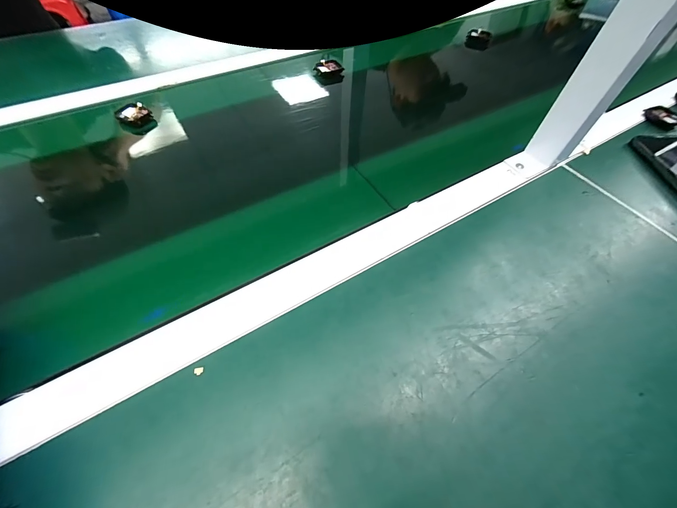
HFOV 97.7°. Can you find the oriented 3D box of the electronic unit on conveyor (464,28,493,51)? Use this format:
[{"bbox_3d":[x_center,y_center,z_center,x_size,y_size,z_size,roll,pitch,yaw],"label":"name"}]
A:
[{"bbox_3d":[0.298,-0.457,0.630,0.051,0.030,0.030,20,57,12],"label":"electronic unit on conveyor"}]

